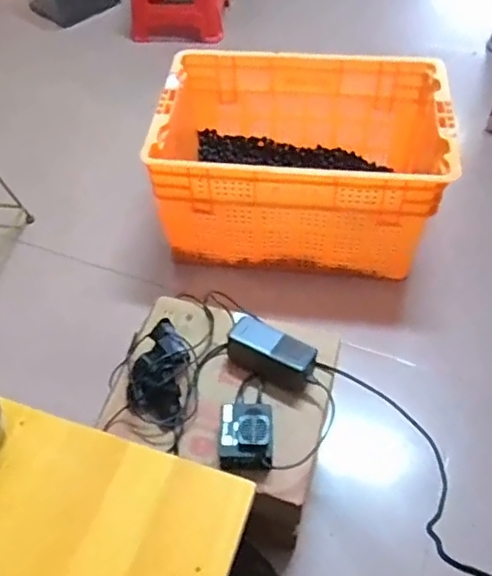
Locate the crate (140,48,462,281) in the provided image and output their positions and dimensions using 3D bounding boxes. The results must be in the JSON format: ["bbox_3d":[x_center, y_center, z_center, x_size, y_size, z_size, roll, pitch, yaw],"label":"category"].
[{"bbox_3d":[0.115,-0.275,1.283,0.604,0.292,0.390,6,53,7],"label":"crate"}]

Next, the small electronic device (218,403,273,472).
[{"bbox_3d":[0.000,0.199,0.778,0.069,0.047,0.081,1,52,3],"label":"small electronic device"}]

